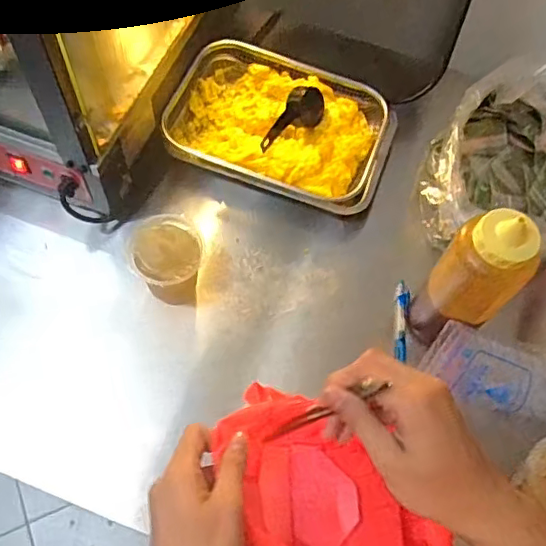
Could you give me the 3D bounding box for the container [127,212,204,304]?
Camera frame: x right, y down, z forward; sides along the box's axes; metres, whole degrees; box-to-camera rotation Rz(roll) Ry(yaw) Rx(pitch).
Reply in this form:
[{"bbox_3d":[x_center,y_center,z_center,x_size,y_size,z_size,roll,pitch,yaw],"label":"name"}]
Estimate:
[{"bbox_3d":[-0.123,-0.010,0.689,0.078,0.096,0.086,-12,65,-9],"label":"container"}]

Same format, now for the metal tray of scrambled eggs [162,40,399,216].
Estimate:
[{"bbox_3d":[0.010,-0.201,0.788,0.296,0.055,0.197,19,64,6],"label":"metal tray of scrambled eggs"}]

